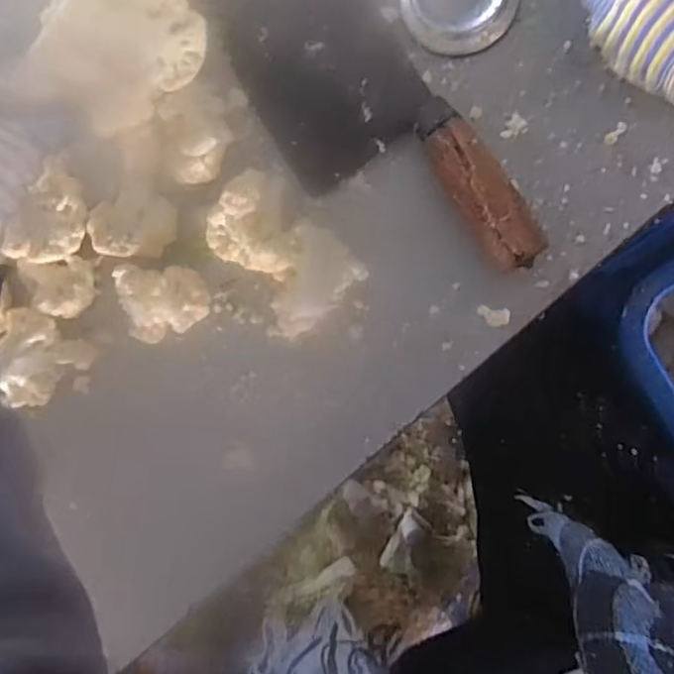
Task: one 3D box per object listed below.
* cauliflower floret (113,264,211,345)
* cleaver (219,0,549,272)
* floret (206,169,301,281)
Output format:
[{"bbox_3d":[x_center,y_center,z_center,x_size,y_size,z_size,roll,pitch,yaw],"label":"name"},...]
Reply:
[{"bbox_3d":[-0.101,-0.021,0.357,0.049,0.036,0.044,-10,91,10],"label":"cauliflower floret"},{"bbox_3d":[0.004,-0.136,0.336,0.095,0.028,0.257,-29,88,10],"label":"cleaver"},{"bbox_3d":[-0.042,-0.064,0.344,0.052,0.033,0.052,0,93,9],"label":"floret"}]

